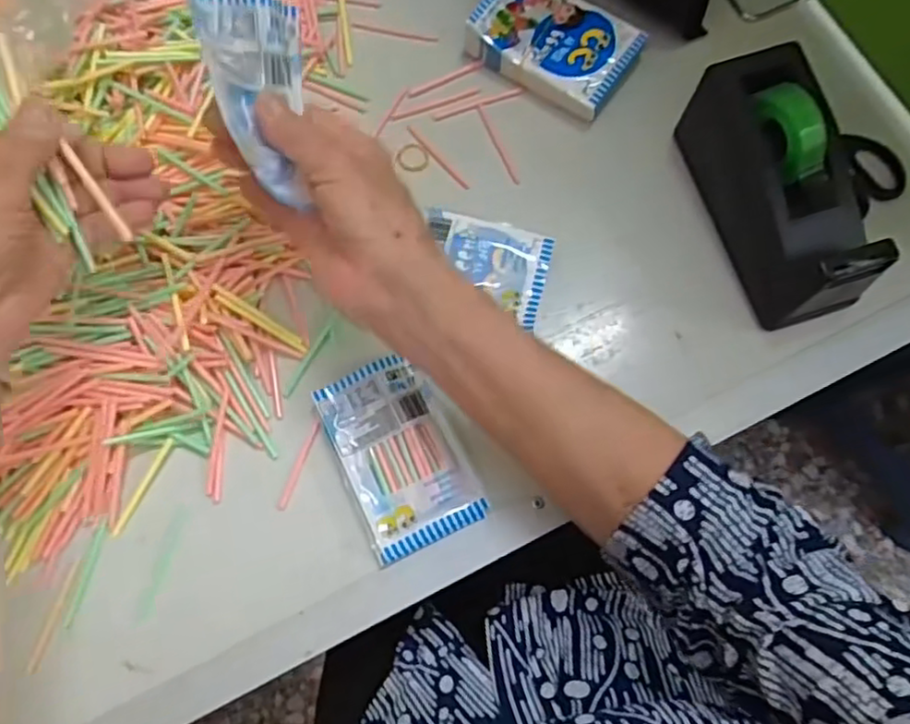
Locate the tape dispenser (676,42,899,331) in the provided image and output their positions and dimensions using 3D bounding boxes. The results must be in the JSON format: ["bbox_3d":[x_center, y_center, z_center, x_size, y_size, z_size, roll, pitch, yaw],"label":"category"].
[{"bbox_3d":[0.195,-0.106,0.394,0.056,0.077,0.150,-17,75,-5],"label":"tape dispenser"}]

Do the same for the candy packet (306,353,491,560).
[{"bbox_3d":[-0.032,0.053,0.396,0.069,0.019,0.106,-22,76,-7],"label":"candy packet"}]

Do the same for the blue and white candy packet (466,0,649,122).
[{"bbox_3d":[0.069,-0.218,0.462,0.104,0.032,0.072,35,77,8],"label":"blue and white candy packet"}]

